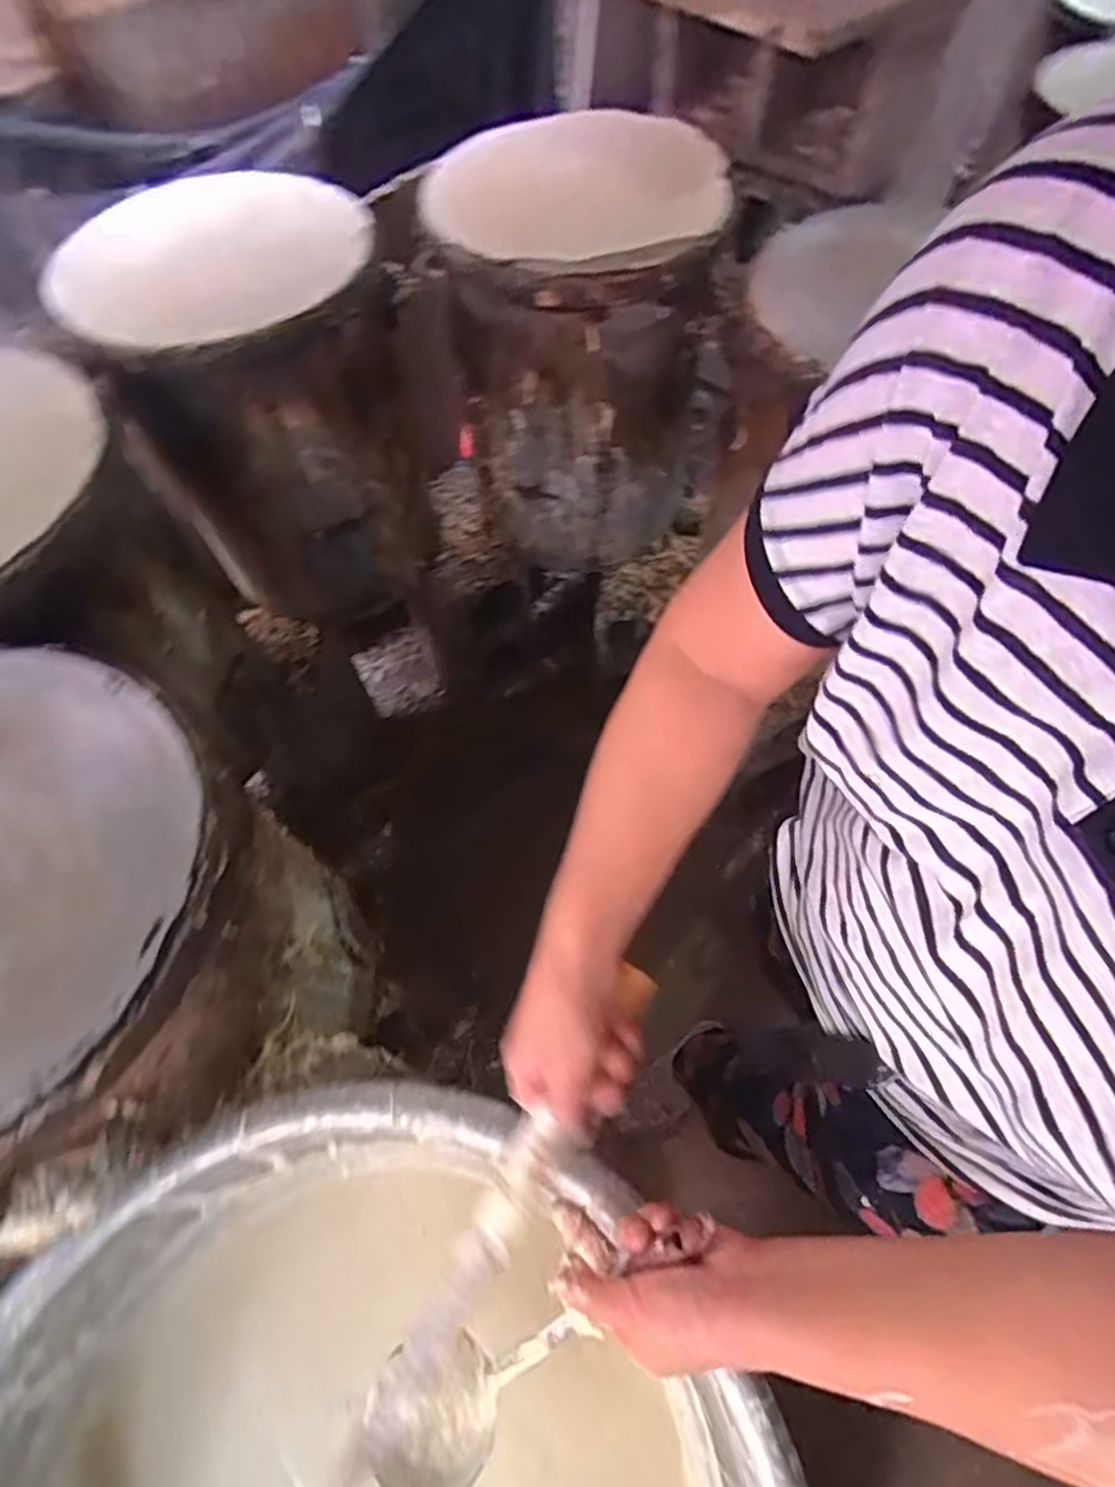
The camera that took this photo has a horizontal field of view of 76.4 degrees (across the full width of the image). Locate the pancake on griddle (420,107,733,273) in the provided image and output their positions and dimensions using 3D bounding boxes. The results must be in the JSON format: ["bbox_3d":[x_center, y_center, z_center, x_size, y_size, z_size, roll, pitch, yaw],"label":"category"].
[{"bbox_3d":[0.021,-0.697,0.887,0.371,0.044,0.365,-4,61,-1],"label":"pancake on griddle"}]

